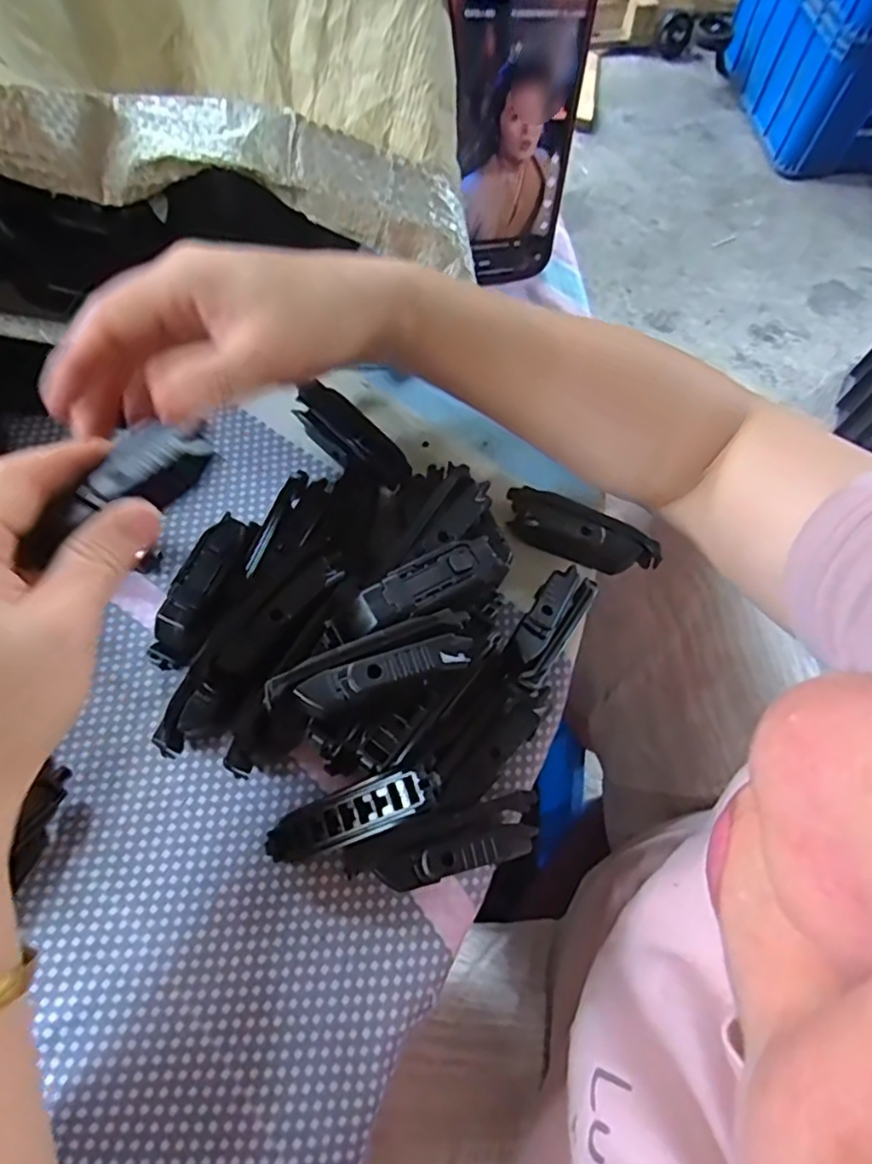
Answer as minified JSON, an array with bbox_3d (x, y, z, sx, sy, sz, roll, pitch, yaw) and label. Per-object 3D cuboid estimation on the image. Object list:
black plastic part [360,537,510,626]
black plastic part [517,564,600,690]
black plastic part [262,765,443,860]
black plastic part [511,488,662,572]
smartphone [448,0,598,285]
[{"bbox_3d":[0.000,0.001,0.255,0.057,0.008,0.023,-25,71,-12],"label":"black plastic part"},{"bbox_3d":[0.053,0.017,0.290,0.023,0.013,0.076,31,43,10],"label":"black plastic part"},{"bbox_3d":[-0.034,0.090,0.253,0.077,0.007,0.020,-27,69,16],"label":"black plastic part"},{"bbox_3d":[0.073,-0.024,0.327,0.078,0.020,0.022,24,69,7],"label":"black plastic part"},{"bbox_3d":[0.039,-0.243,0.346,0.075,0.159,0.010,-14,52,-16],"label":"smartphone"}]

